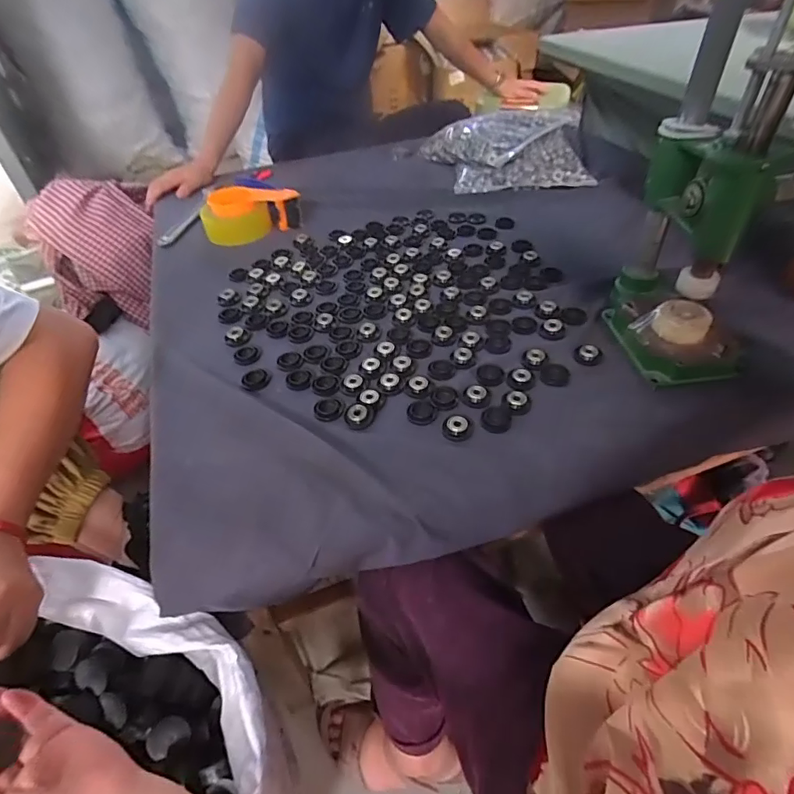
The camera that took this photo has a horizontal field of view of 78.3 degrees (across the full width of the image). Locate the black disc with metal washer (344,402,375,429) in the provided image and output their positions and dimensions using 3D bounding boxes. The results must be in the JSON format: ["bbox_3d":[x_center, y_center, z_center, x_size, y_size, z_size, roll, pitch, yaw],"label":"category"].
[{"bbox_3d":[-0.043,0.020,0.539,0.033,0.009,0.031,-2,45,2],"label":"black disc with metal washer"}]

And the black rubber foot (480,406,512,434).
[{"bbox_3d":[0.109,0.023,0.533,0.031,0.010,0.037,25,52,26],"label":"black rubber foot"}]

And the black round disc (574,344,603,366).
[{"bbox_3d":[0.231,-0.052,0.590,0.031,0.007,0.034,-2,45,2],"label":"black round disc"}]

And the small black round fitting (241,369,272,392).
[{"bbox_3d":[-0.172,-0.022,0.594,0.035,0.004,0.036,-2,45,2],"label":"small black round fitting"}]

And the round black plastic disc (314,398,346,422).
[{"bbox_3d":[-0.077,0.013,0.554,0.032,0.006,0.035,-2,45,2],"label":"round black plastic disc"}]

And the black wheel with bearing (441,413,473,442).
[{"bbox_3d":[0.065,0.031,0.523,0.032,0.010,0.036,8,46,11],"label":"black wheel with bearing"}]

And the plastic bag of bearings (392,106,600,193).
[{"bbox_3d":[0.194,-0.505,0.995,0.384,0.076,0.255,-1,45,2],"label":"plastic bag of bearings"}]

